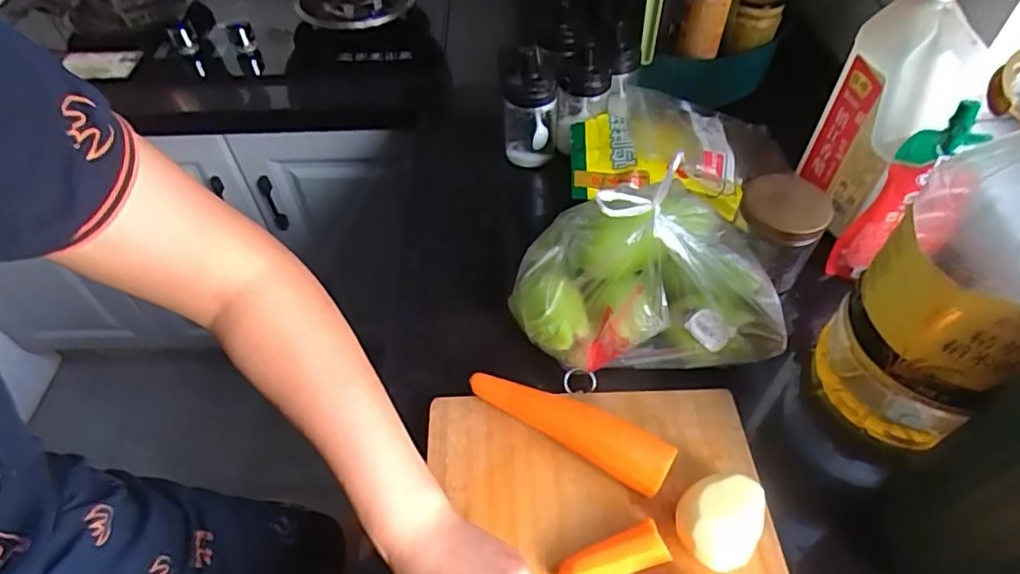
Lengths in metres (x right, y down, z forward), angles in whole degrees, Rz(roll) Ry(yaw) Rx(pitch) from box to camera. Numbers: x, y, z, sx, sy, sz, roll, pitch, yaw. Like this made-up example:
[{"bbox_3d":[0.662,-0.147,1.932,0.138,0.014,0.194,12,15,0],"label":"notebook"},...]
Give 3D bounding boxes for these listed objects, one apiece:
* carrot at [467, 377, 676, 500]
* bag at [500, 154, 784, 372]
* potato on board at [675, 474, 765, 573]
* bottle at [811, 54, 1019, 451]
[{"bbox_3d":[0.047,0.110,0.496,0.175,0.043,0.043,29,57,22],"label":"carrot"},{"bbox_3d":[0.125,-0.024,0.531,0.242,0.139,0.144,-3,51,-1],"label":"bag"},{"bbox_3d":[0.156,0.173,0.447,0.058,0.041,0.072,27,56,21],"label":"potato on board"},{"bbox_3d":[0.355,-0.016,0.449,0.153,0.309,0.126,-38,60,-25],"label":"bottle"}]

